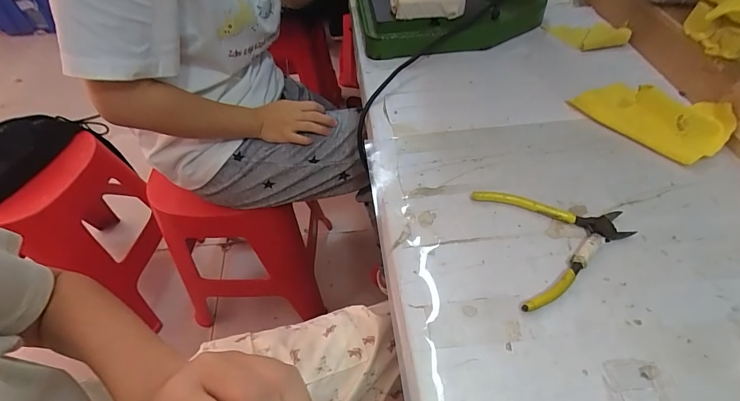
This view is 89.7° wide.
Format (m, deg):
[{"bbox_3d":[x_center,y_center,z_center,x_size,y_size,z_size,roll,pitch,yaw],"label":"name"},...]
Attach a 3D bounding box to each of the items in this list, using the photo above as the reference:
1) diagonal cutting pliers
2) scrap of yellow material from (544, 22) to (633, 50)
[{"bbox_3d":[0.190,0.033,0.368,0.136,0.011,0.129,-9,52,-6],"label":"diagonal cutting pliers"},{"bbox_3d":[0.367,-0.274,0.617,0.125,0.013,0.069,-7,49,-4],"label":"scrap of yellow material"}]

